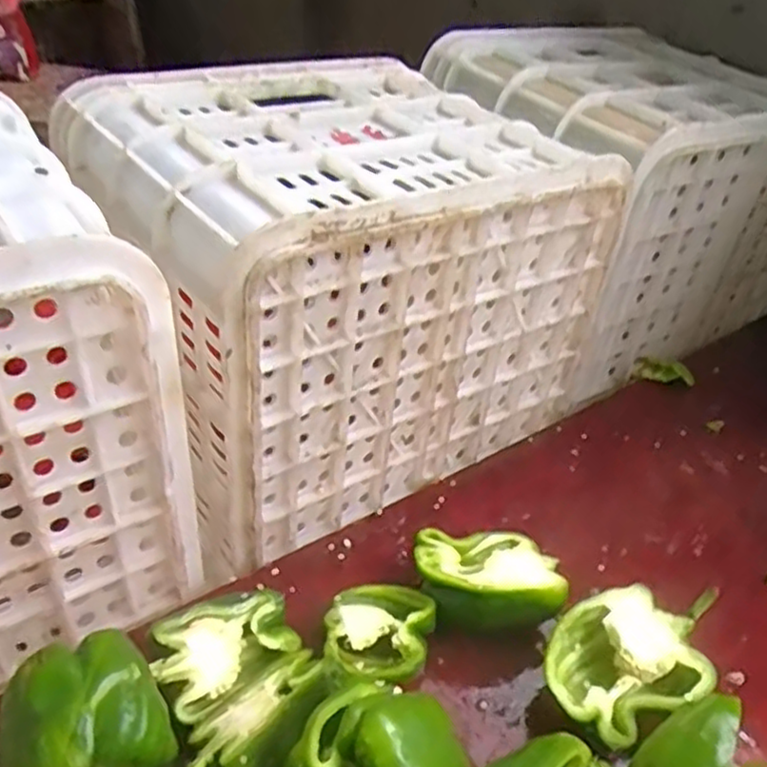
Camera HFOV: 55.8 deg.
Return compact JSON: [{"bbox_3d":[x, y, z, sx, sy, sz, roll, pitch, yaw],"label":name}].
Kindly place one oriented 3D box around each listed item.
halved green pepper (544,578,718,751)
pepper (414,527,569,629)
[{"bbox_3d":[0.145,0.163,0.420,0.110,0.048,0.069,-18,38,-23],"label":"halved green pepper"},{"bbox_3d":[0.066,0.127,0.467,0.087,0.055,0.070,-1,36,-10],"label":"pepper"}]

